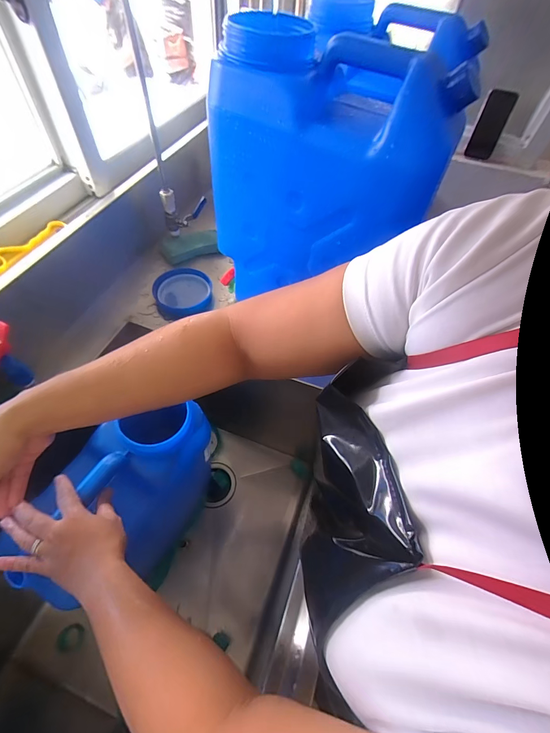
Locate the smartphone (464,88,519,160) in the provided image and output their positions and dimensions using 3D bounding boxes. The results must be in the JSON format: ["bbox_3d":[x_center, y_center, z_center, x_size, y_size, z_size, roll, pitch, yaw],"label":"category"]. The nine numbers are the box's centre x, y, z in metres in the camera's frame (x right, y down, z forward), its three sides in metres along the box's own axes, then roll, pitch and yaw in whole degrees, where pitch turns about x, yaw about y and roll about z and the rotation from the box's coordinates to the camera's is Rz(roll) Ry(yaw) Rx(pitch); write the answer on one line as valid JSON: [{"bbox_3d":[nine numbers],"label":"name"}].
[{"bbox_3d":[0.542,-0.606,0.826,0.070,0.145,0.013,14,22,-10],"label":"smartphone"}]

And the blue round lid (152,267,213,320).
[{"bbox_3d":[-0.203,-0.163,0.713,0.117,0.032,0.138,-20,60,-17],"label":"blue round lid"}]

